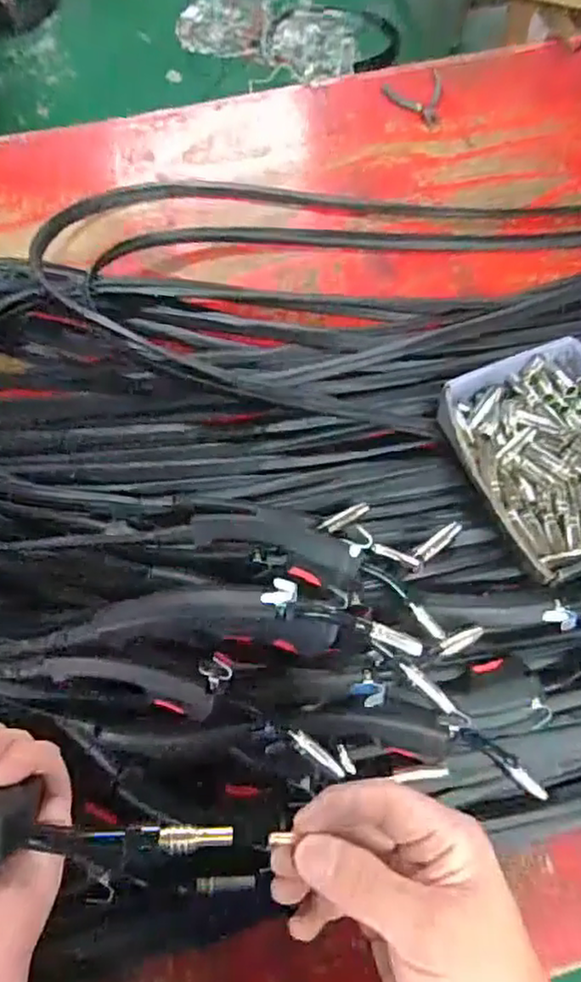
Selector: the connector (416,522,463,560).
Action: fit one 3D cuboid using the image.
[{"bbox_3d":[0.151,0.050,0.673,0.058,0.009,0.014,-39,72,-15],"label":"connector"}]

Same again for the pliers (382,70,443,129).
[{"bbox_3d":[0.196,-0.633,1.064,0.093,0.021,0.123,5,67,3],"label":"pliers"}]

